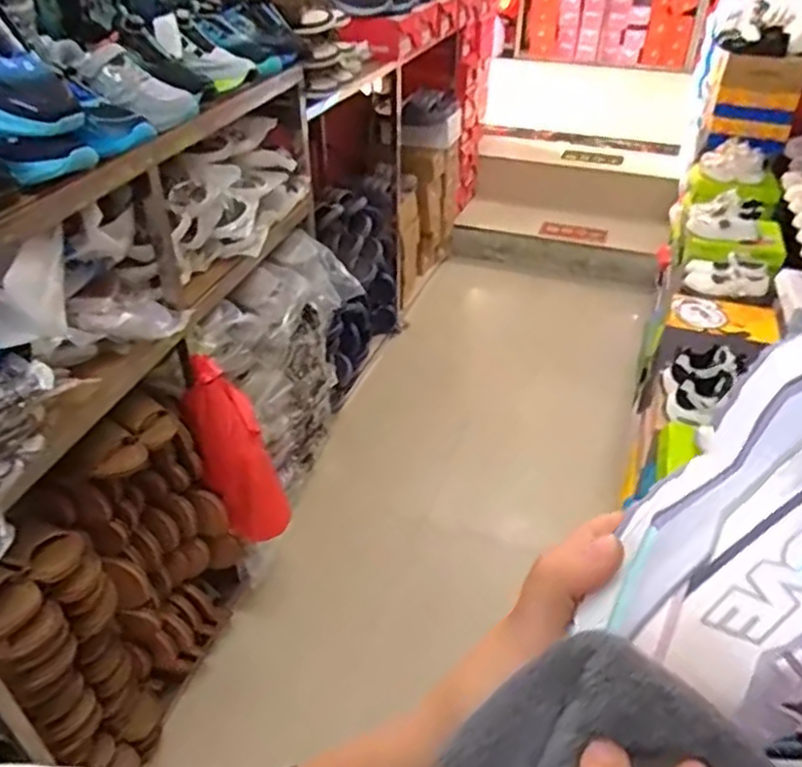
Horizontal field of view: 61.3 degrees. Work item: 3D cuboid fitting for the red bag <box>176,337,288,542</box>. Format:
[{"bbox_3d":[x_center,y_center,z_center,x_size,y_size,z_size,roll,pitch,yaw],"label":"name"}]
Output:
[{"bbox_3d":[-0.347,0.130,1.410,0.136,0.433,0.086,-31,23,-35],"label":"red bag"}]

